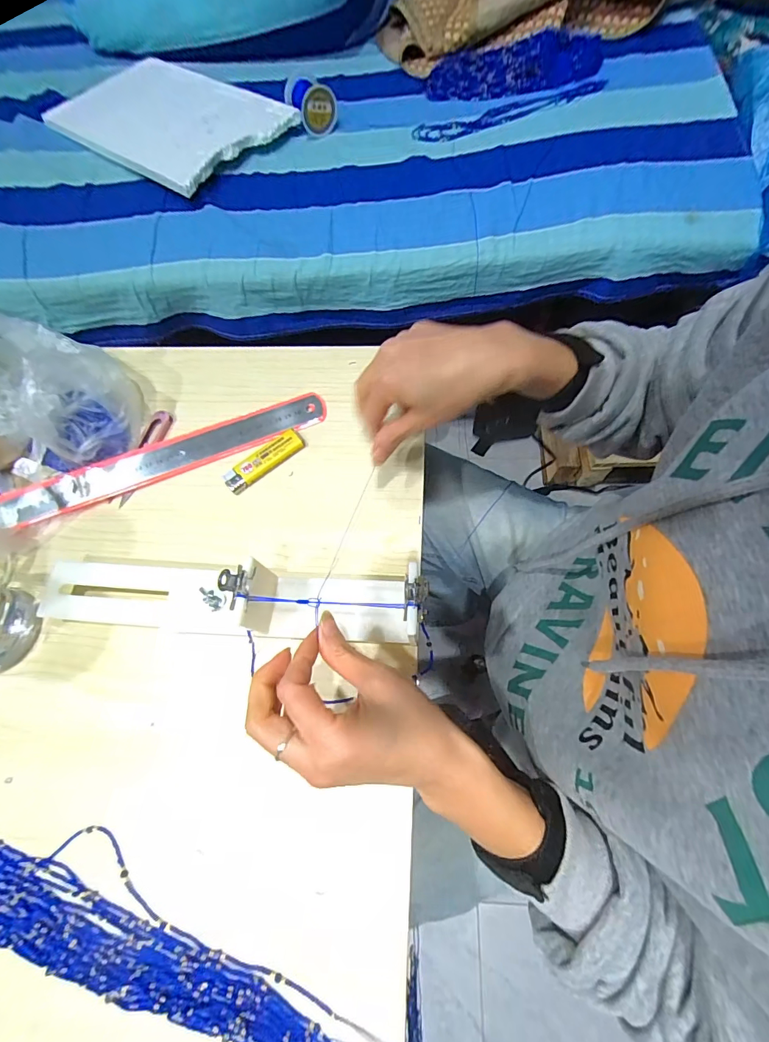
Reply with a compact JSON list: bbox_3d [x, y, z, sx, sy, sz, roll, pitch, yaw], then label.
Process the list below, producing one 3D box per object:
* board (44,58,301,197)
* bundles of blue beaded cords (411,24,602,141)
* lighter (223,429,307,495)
[{"bbox_3d":[-0.330,-0.619,0.630,0.366,0.016,0.222,37,74,16],"label":"board"},{"bbox_3d":[0.182,-0.646,0.619,0.295,0.035,0.174,-8,67,-1],"label":"bundles of blue beaded cords"},{"bbox_3d":[-0.114,-0.057,0.394,0.080,0.013,0.022,-36,70,-10],"label":"lighter"}]

